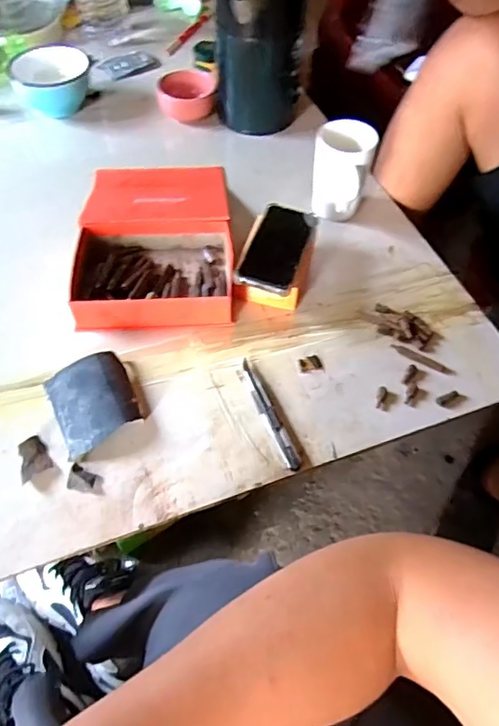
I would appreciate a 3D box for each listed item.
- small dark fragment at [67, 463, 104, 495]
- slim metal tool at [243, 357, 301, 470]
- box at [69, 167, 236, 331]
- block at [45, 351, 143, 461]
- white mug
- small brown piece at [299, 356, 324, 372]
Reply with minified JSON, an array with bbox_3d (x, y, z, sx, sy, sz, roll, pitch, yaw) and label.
[{"bbox_3d":[-0.176,0.125,0.586,0.040,0.004,0.027,7,57,4],"label":"small dark fragment"},{"bbox_3d":[0.021,0.058,0.637,0.019,0.007,0.150,-21,59,-14],"label":"slim metal tool"},{"bbox_3d":[-0.132,-0.197,0.775,0.204,0.055,0.342,-3,57,-3],"label":"box"},{"bbox_3d":[-0.180,0.041,0.625,0.091,0.027,0.112,-21,59,-15],"label":"block"},{"bbox_3d":[0.134,-0.276,0.794,0.081,0.119,0.072,12,57,7],"label":"white mug"},{"bbox_3d":[0.077,0.000,0.681,0.028,0.004,0.021,-11,57,-8],"label":"small brown piece"}]

